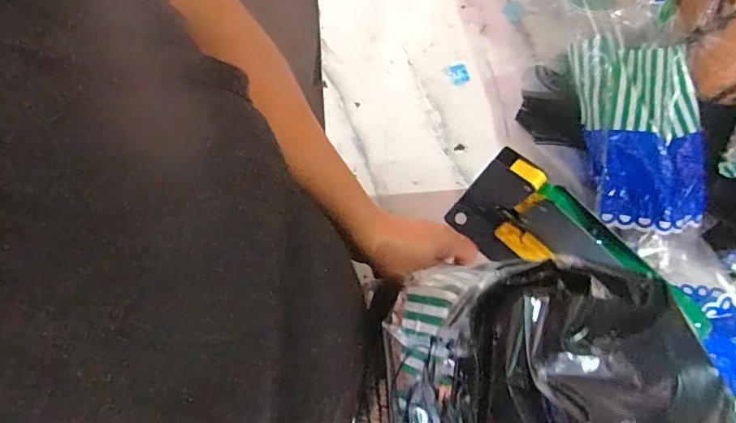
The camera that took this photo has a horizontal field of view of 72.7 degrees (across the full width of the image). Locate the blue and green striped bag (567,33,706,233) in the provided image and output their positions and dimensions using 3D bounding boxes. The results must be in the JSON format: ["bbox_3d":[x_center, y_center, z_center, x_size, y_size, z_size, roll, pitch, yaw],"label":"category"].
[{"bbox_3d":[0.254,-0.078,0.481,0.105,0.056,0.185,-7,86,27],"label":"blue and green striped bag"}]

